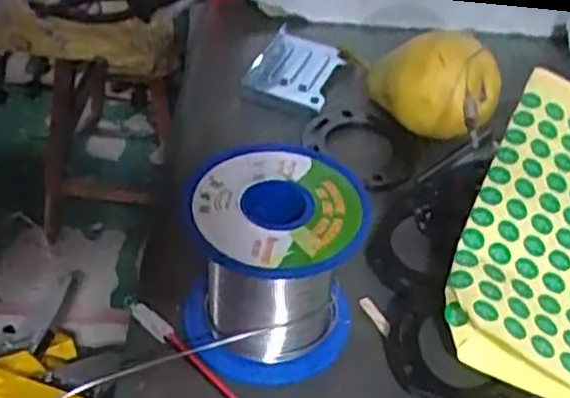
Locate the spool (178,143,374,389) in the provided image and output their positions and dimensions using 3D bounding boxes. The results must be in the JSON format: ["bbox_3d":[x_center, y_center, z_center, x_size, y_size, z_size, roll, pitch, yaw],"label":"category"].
[{"bbox_3d":[-0.005,0.022,0.287,0.063,0.061,0.068,2,45,-4],"label":"spool"}]

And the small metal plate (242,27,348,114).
[{"bbox_3d":[0.007,-0.076,0.437,0.043,0.016,0.059,17,46,11],"label":"small metal plate"}]

